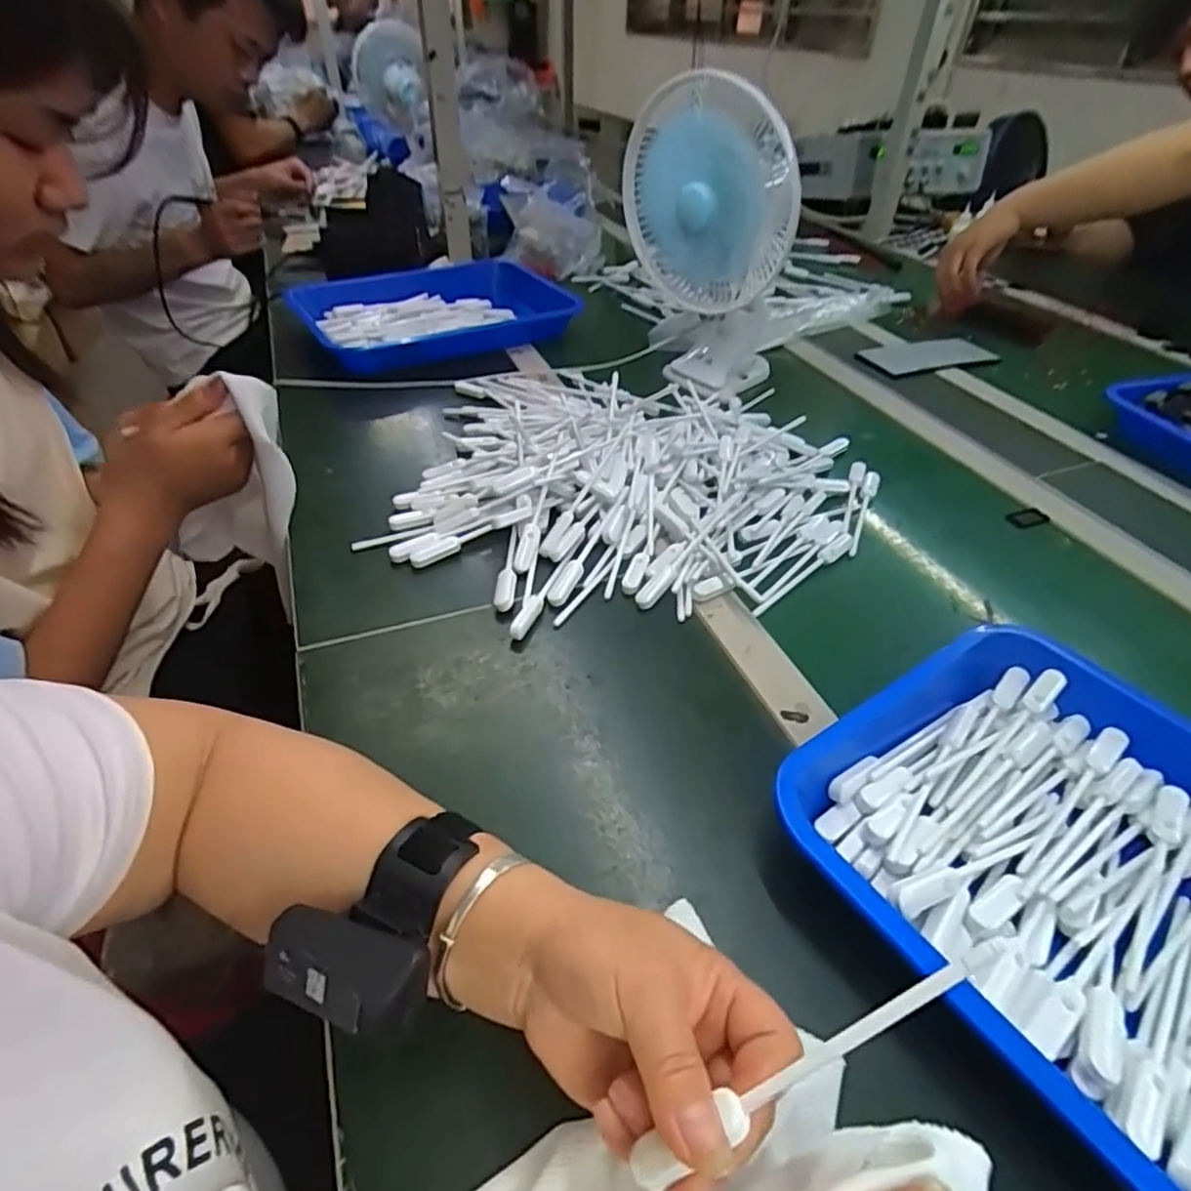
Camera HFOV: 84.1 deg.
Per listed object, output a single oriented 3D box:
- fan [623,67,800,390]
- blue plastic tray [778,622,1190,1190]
[{"bbox_3d":[0.129,-0.407,0.773,0.190,0.299,0.189,6,42,4],"label":"fan"},{"bbox_3d":[0.293,0.169,0.319,0.261,0.047,0.359,-27,49,-29],"label":"blue plastic tray"}]

